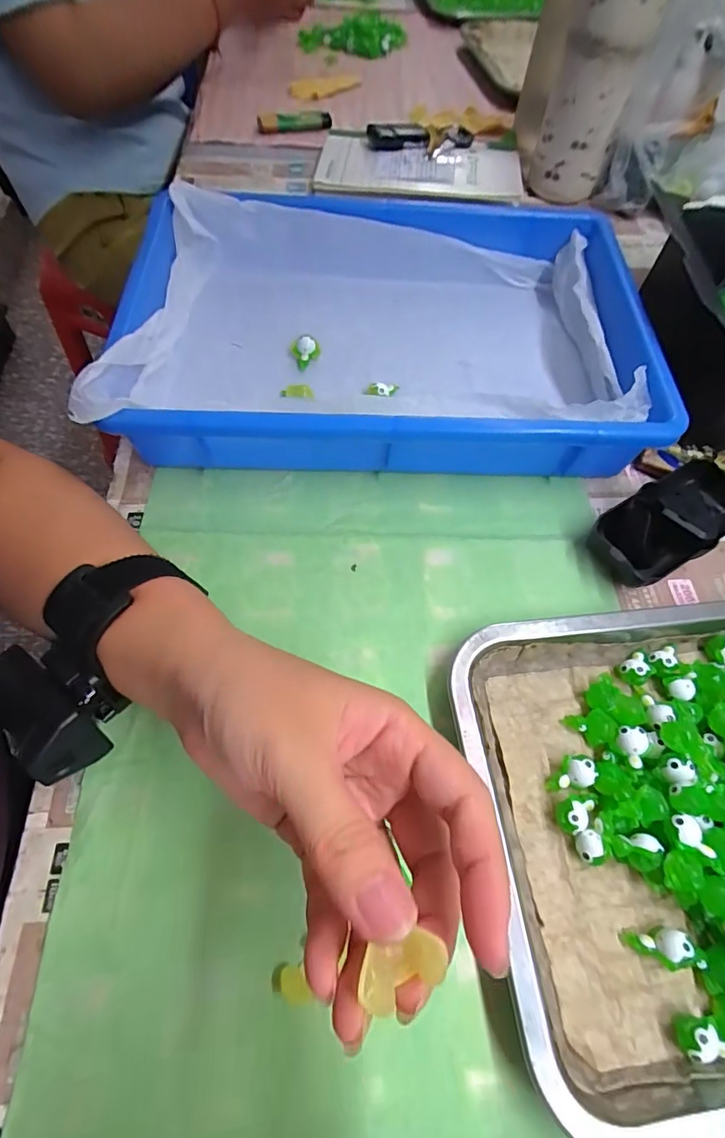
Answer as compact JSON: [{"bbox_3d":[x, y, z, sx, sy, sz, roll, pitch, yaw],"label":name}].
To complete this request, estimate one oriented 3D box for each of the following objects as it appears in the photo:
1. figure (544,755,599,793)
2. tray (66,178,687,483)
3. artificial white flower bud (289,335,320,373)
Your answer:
[{"bbox_3d":[0.104,0.103,0.249,0.022,0.015,0.015,-4,62,-4],"label":"figure"},{"bbox_3d":[0.008,-0.182,0.373,0.370,0.062,0.254,1,62,-1],"label":"tray"},{"bbox_3d":[-0.046,-0.172,0.390,0.024,0.020,0.019,0,62,-2],"label":"artificial white flower bud"}]

